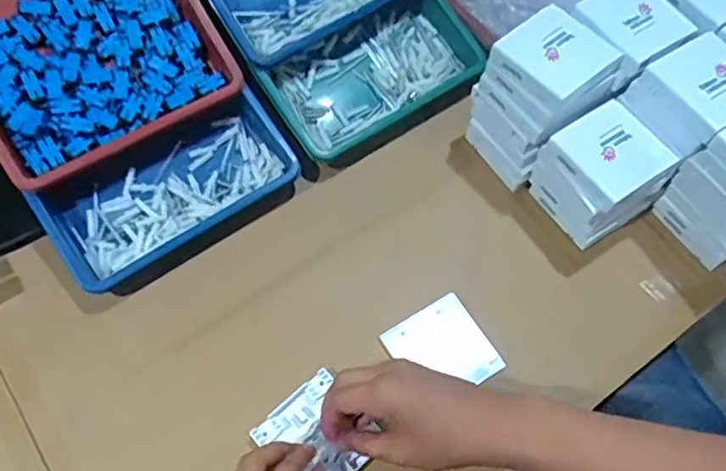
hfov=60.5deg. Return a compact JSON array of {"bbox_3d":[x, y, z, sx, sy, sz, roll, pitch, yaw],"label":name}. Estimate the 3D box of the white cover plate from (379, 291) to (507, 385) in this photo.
[{"bbox_3d":[0.074,0.107,0.583,0.082,0.015,0.085,-28,69,-15],"label":"white cover plate"}]

